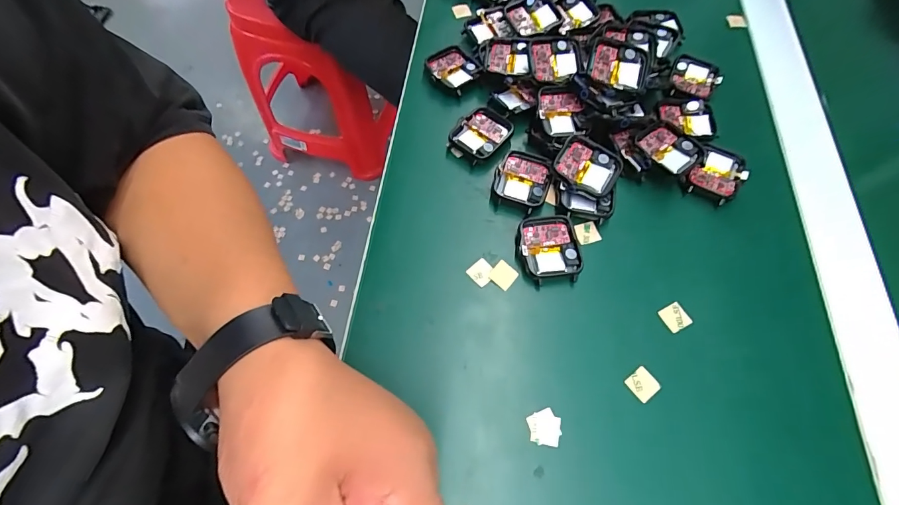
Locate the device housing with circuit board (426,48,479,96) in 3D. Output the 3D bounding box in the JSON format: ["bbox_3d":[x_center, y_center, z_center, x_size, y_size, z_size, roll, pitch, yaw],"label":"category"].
[{"bbox_3d":[0.003,-0.148,0.330,0.036,0.009,0.041,-33,69,-13],"label":"device housing with circuit board"}]

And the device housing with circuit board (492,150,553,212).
[{"bbox_3d":[0.052,-0.051,0.286,0.037,0.009,0.041,18,67,9],"label":"device housing with circuit board"}]

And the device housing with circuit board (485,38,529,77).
[{"bbox_3d":[0.046,-0.155,0.321,0.036,0.013,0.033,-2,75,6],"label":"device housing with circuit board"}]

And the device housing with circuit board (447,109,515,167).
[{"bbox_3d":[0.023,-0.088,0.304,0.036,0.008,0.045,38,71,16],"label":"device housing with circuit board"}]

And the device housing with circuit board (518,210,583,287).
[{"bbox_3d":[0.065,-0.003,0.266,0.038,0.012,0.045,-3,66,-1],"label":"device housing with circuit board"}]

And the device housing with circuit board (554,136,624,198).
[{"bbox_3d":[0.096,-0.059,0.282,0.042,0.014,0.038,24,68,11],"label":"device housing with circuit board"}]

